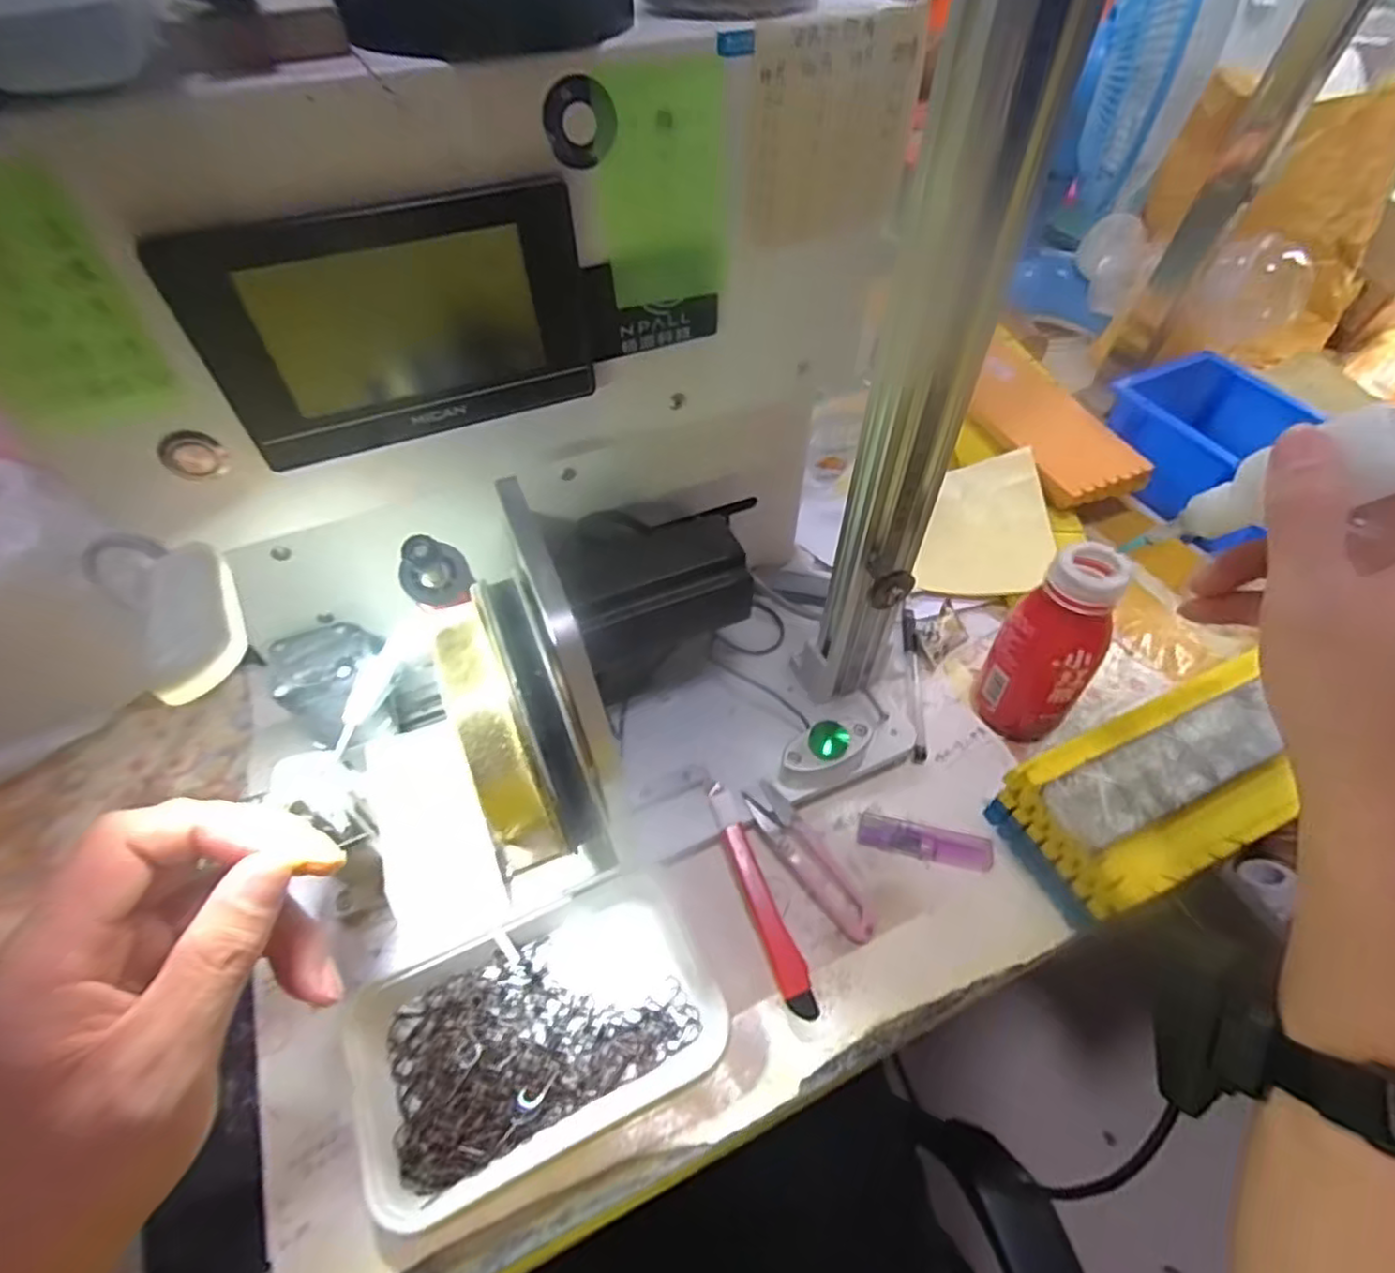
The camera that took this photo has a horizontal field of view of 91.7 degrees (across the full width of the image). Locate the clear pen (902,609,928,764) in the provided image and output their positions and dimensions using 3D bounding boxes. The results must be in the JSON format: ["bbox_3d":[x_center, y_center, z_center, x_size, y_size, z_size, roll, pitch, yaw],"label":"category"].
[{"bbox_3d":[0.150,0.029,0.467,0.012,0.017,0.120,5,54,4],"label":"clear pen"}]

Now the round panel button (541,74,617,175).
[{"bbox_3d":[-0.040,-0.177,0.234,0.026,0.026,0.006,-31,59,-21],"label":"round panel button"}]

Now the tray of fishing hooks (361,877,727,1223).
[{"bbox_3d":[-0.079,0.195,0.342,0.170,0.024,0.107,-22,56,-15],"label":"tray of fishing hooks"}]

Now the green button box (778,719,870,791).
[{"bbox_3d":[0.077,0.072,0.412,0.059,0.033,0.025,-19,56,-14],"label":"green button box"}]

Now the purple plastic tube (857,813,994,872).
[{"bbox_3d":[0.135,0.121,0.404,0.076,0.007,0.022,11,54,8],"label":"purple plastic tube"}]

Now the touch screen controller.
[{"bbox_3d":[-0.107,-0.115,0.255,0.136,0.087,0.017,-18,55,-13],"label":"touch screen controller"}]

